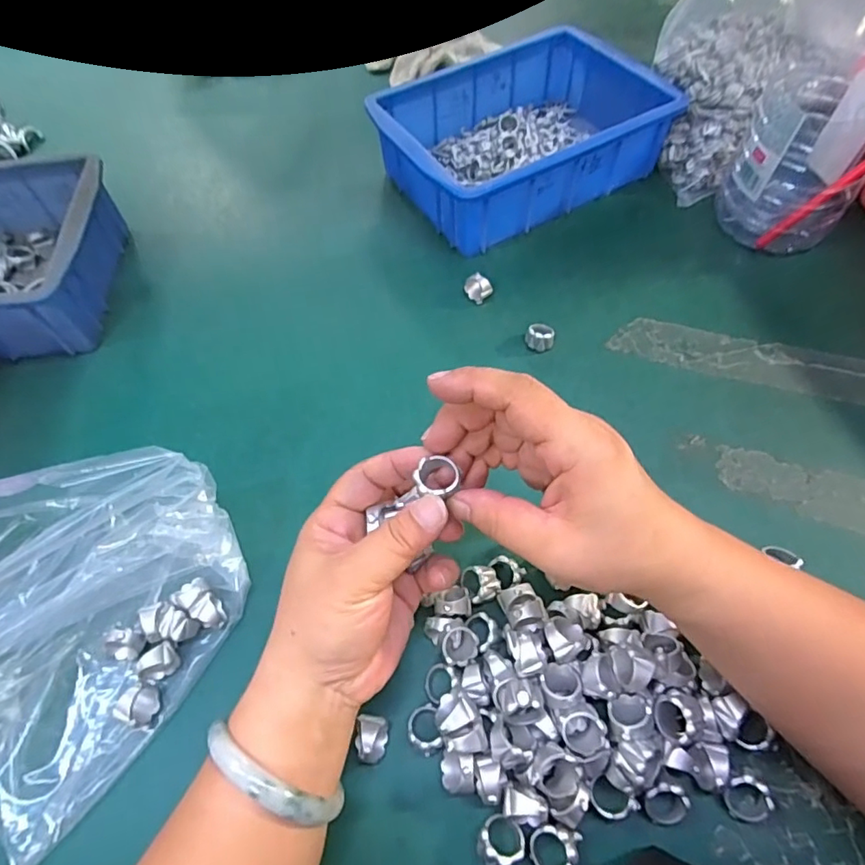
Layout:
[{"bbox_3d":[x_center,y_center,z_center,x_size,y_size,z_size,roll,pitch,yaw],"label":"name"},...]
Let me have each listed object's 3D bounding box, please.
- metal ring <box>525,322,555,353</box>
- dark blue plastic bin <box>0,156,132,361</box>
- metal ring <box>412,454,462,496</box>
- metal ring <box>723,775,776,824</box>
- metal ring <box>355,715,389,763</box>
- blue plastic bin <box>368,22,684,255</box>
[{"bbox_3d":[0.085,-0.076,0.420,0.021,0.013,0.020,-1,60,1],"label":"metal ring"},{"bbox_3d":[-0.404,-0.143,0.446,0.249,0.060,0.178,-4,60,-1],"label":"dark blue plastic bin"},{"bbox_3d":[0.003,0.021,0.249,0.019,0.006,0.018,-1,60,1],"label":"metal ring"},{"bbox_3d":[0.154,0.180,0.260,0.020,0.004,0.022,1,91,29],"label":"metal ring"},{"bbox_3d":[-0.031,0.159,0.278,0.014,0.023,0.021,-4,60,0],"label":"metal ring"},{"bbox_3d":[0.081,-0.279,0.504,0.233,0.072,0.171,-30,64,-15],"label":"blue plastic bin"}]

